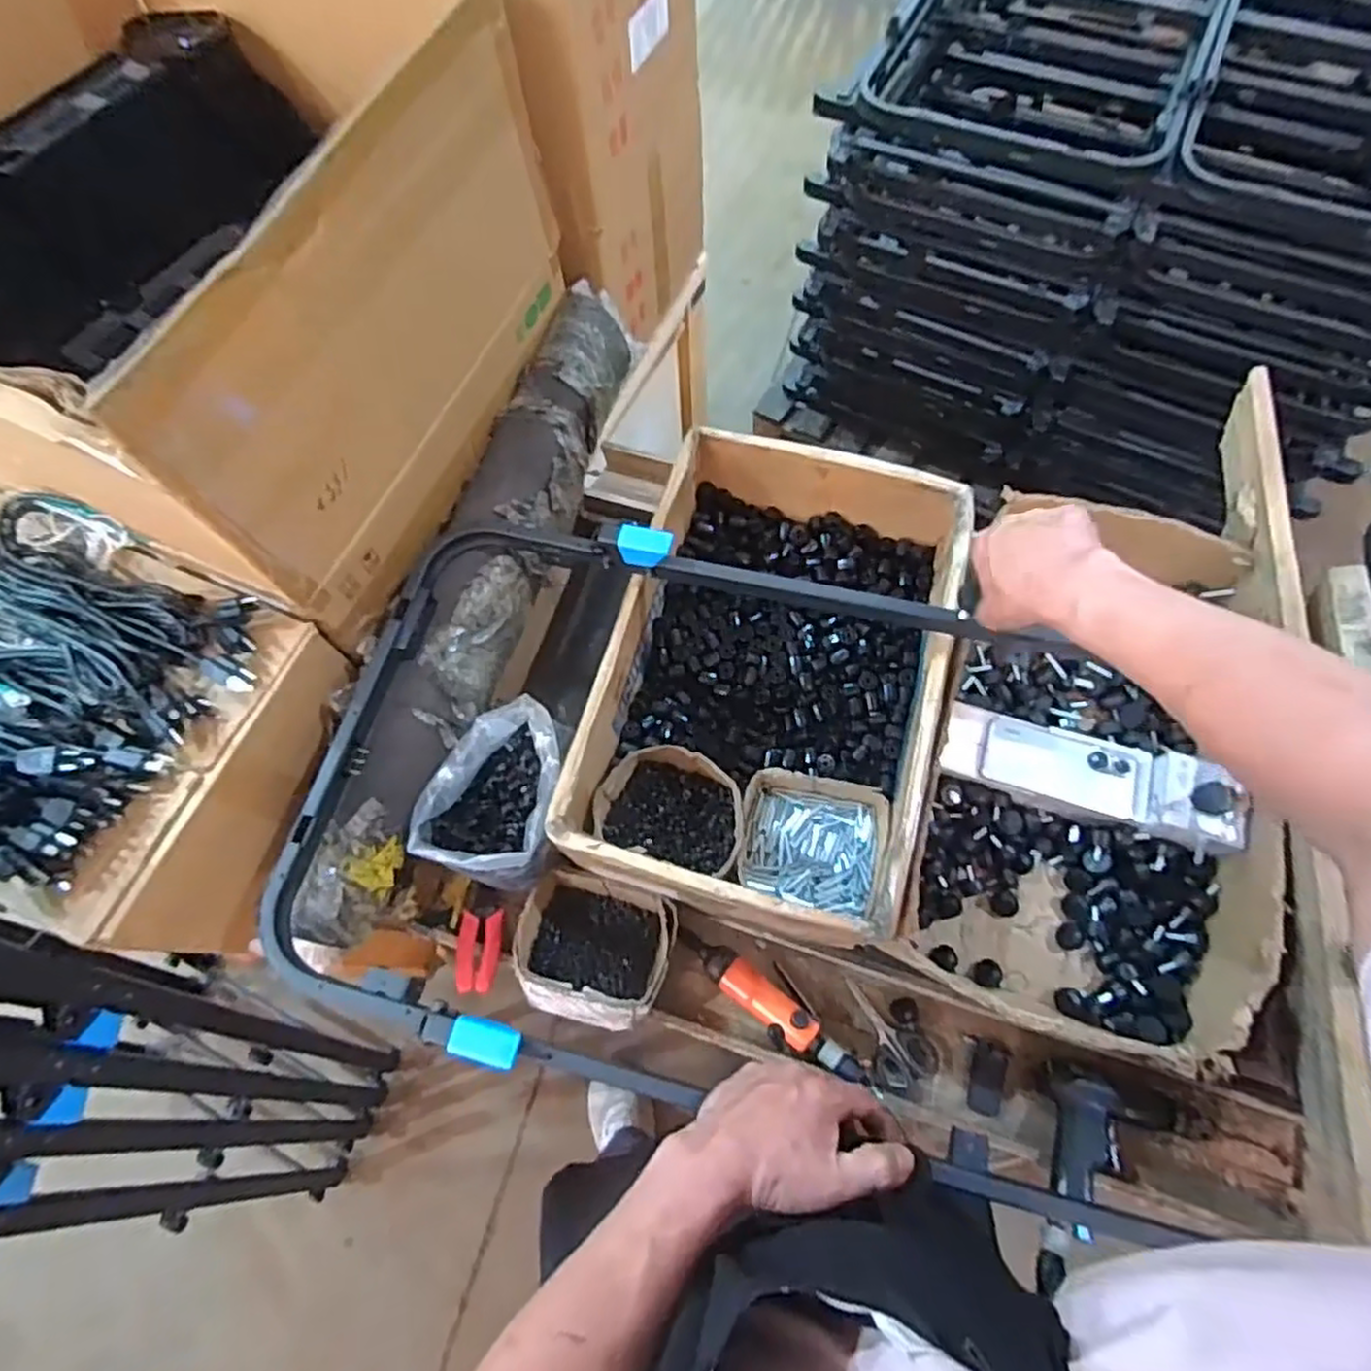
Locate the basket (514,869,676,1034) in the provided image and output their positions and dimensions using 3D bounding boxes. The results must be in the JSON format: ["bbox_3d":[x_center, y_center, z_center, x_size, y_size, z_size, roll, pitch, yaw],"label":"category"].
[{"bbox_3d":[-0.102,0.290,0.807,0.168,0.071,0.147,12,69,8],"label":"basket"}]

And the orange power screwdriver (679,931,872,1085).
[{"bbox_3d":[0.103,0.361,0.820,0.066,0.043,0.232,-43,72,-14],"label":"orange power screwdriver"}]

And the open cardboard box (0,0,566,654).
[{"bbox_3d":[-0.494,-0.441,0.778,0.515,0.348,0.597,17,69,10],"label":"open cardboard box"}]

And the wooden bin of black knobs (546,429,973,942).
[{"bbox_3d":[0.105,-0.014,0.842,0.349,0.154,0.523,14,69,9],"label":"wooden bin of black knobs"}]

